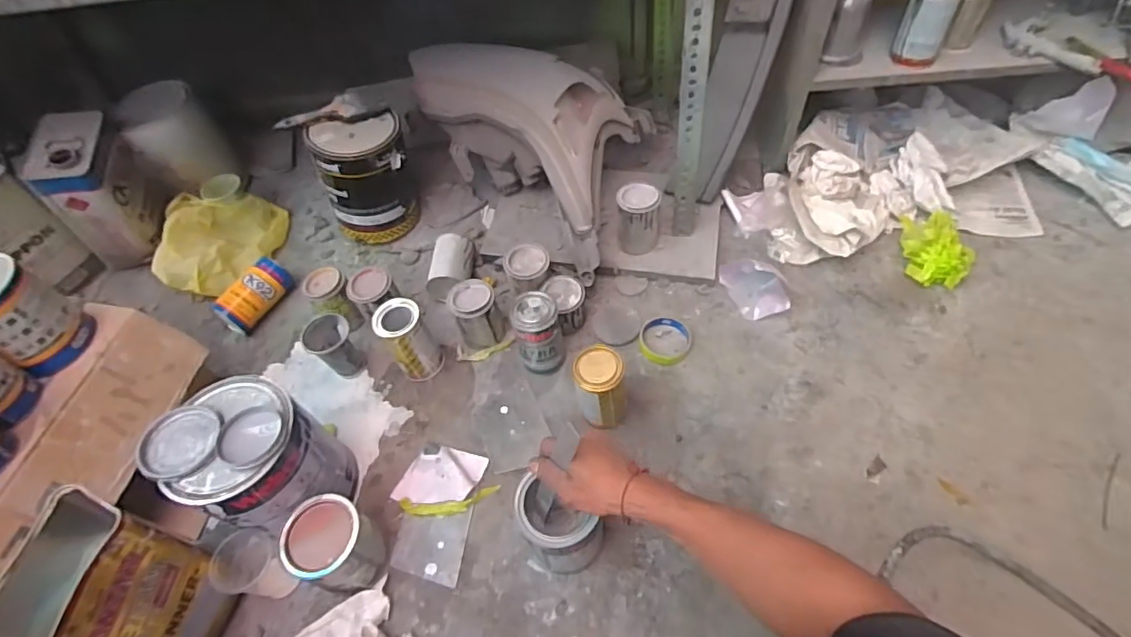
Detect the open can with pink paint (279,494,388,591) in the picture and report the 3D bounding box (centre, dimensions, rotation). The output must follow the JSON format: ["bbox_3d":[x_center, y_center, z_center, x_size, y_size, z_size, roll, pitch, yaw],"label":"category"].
[{"bbox_3d":[-0.295,0.293,0.732,0.102,0.108,0.092,11,54,14],"label":"open can with pink paint"}]

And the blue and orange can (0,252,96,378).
[{"bbox_3d":[-0.698,-0.005,0.717,0.091,0.131,0.104,22,57,22],"label":"blue and orange can"}]

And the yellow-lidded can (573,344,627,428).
[{"bbox_3d":[0.053,0.108,0.818,0.068,0.146,0.068,-3,51,4],"label":"yellow-lidded can"}]

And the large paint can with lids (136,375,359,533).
[{"bbox_3d":[-0.406,0.196,0.761,0.158,0.213,0.155,-3,51,4],"label":"large paint can with lids"}]

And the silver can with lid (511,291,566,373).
[{"bbox_3d":[-0.041,0.027,0.885,0.070,0.133,0.073,-8,53,1],"label":"silver can with lid"}]

